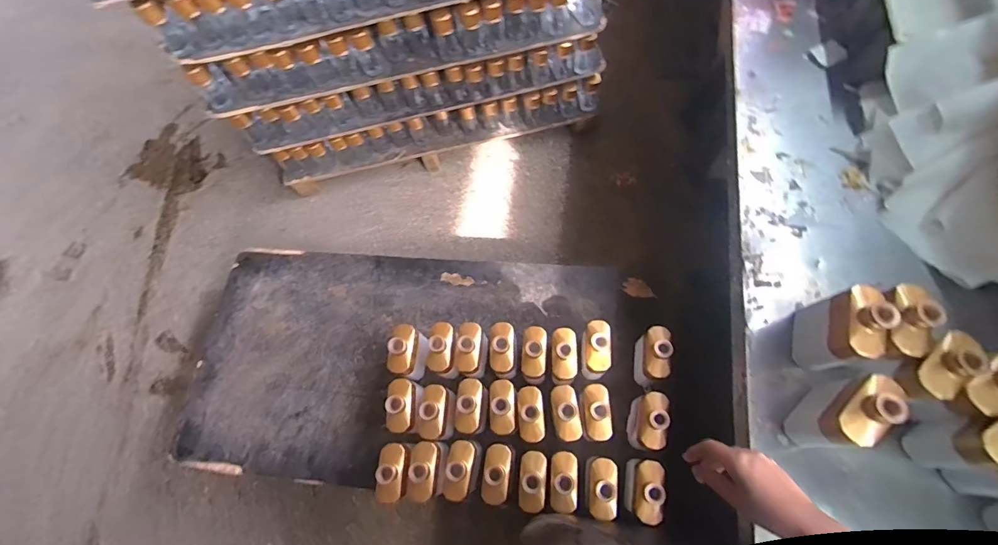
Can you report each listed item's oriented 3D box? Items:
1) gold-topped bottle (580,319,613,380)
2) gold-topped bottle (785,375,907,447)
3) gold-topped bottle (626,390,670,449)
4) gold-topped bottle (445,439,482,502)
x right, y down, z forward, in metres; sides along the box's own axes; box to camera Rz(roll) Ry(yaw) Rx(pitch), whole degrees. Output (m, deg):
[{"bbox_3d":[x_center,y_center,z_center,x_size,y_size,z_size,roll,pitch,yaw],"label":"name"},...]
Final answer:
[{"bbox_3d":[0.232,0.193,1.022,0.064,0.185,0.117,3,68,6],"label":"gold-topped bottle"},{"bbox_3d":[0.515,0.204,0.635,0.115,0.187,0.045,-42,71,-12],"label":"gold-topped bottle"},{"bbox_3d":[0.327,0.335,0.950,0.057,0.196,0.127,12,70,9],"label":"gold-topped bottle"},{"bbox_3d":[-0.076,0.441,0.949,0.070,0.152,0.124,5,69,7],"label":"gold-topped bottle"}]

